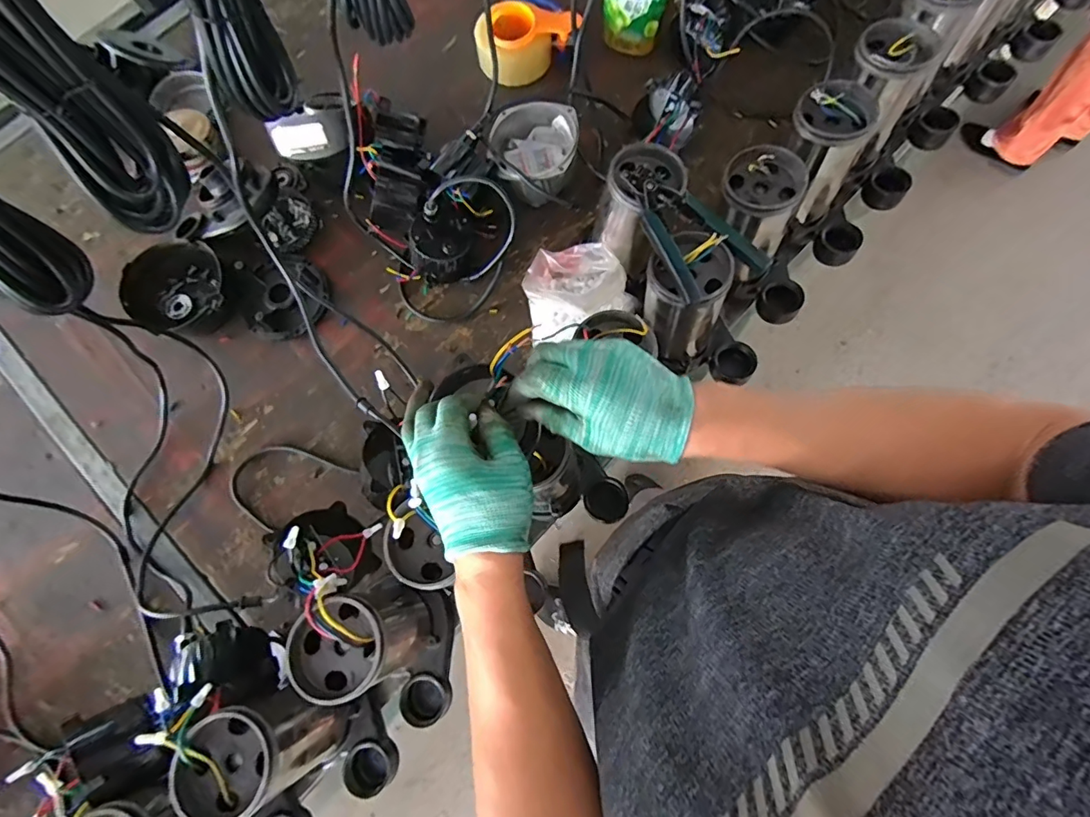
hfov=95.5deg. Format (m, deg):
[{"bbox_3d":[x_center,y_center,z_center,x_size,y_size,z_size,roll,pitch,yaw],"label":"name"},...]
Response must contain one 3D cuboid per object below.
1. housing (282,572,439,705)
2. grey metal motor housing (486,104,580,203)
[{"bbox_3d":[-0.184,0.236,0.521,0.102,0.146,0.101,-22,77,-4],"label":"housing"},{"bbox_3d":[-0.019,-0.377,0.739,0.122,0.069,0.123,6,76,3],"label":"grey metal motor housing"}]

